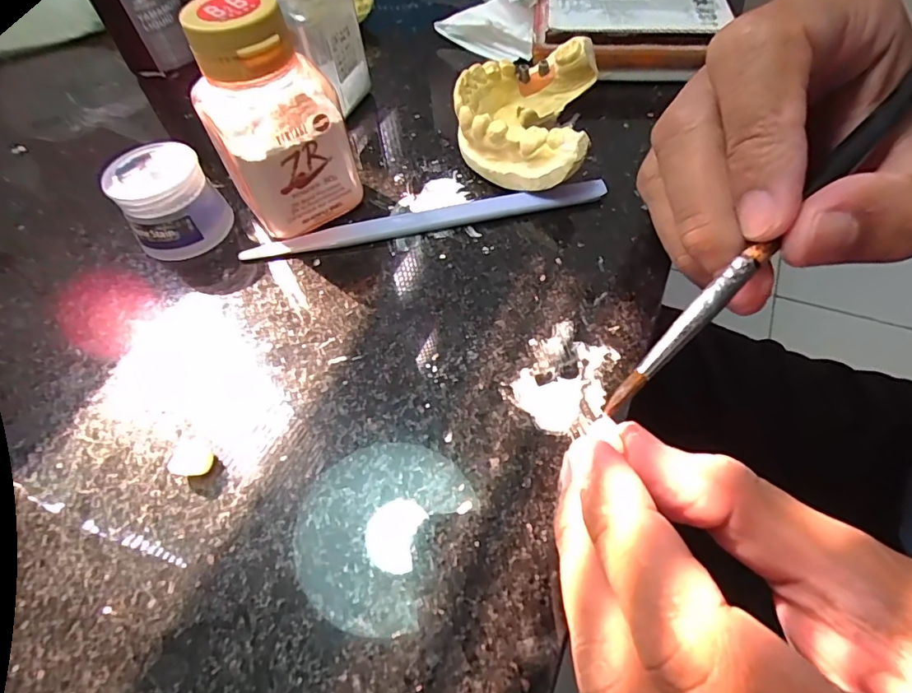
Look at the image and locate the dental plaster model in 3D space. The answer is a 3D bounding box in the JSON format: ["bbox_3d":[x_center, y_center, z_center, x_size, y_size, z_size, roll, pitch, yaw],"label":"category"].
[{"bbox_3d":[0.026,-0.090,0.197,0.050,0.027,0.065,6,56,8],"label":"dental plaster model"}]

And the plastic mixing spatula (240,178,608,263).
[{"bbox_3d":[-0.011,-0.048,0.188,0.138,0.006,0.008,-10,55,-3],"label":"plastic mixing spatula"}]

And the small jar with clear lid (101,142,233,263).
[{"bbox_3d":[-0.106,-0.054,0.185,0.033,0.029,0.029,-32,59,-17],"label":"small jar with clear lid"}]

